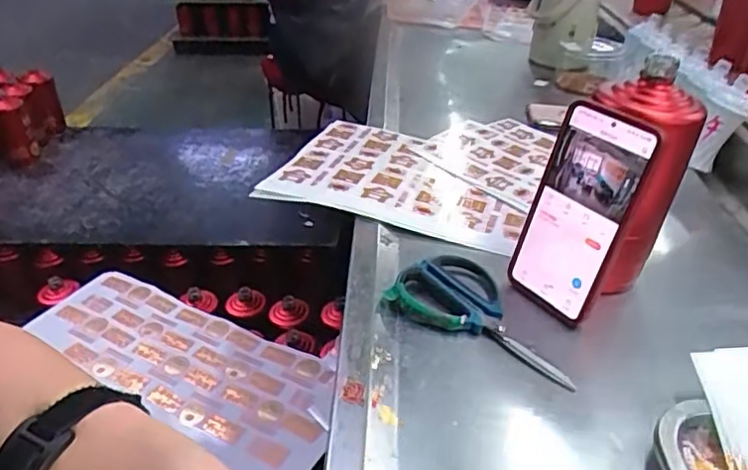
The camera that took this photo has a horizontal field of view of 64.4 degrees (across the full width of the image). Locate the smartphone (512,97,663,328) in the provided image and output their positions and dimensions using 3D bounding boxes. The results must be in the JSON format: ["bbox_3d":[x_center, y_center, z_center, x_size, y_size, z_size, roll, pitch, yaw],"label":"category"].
[{"bbox_3d":[0.157,-0.017,0.470,0.016,0.162,0.081,-5,30,-38],"label":"smartphone"}]

